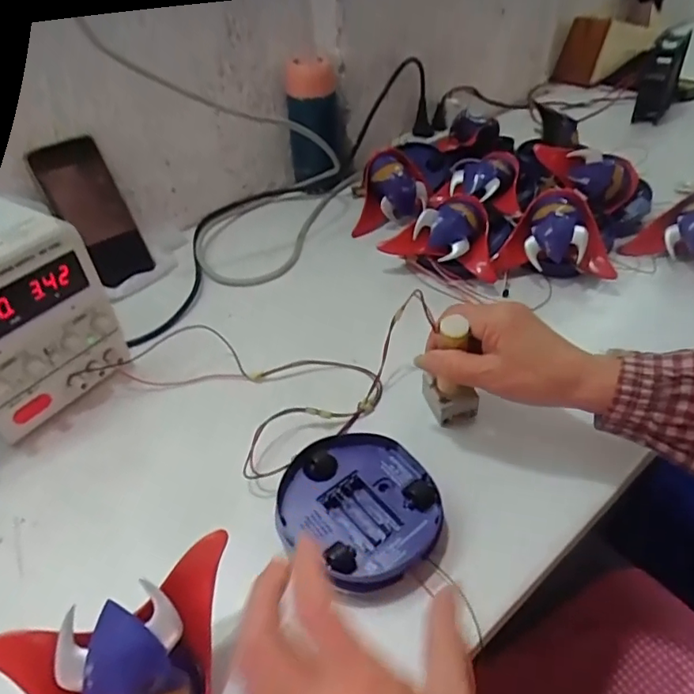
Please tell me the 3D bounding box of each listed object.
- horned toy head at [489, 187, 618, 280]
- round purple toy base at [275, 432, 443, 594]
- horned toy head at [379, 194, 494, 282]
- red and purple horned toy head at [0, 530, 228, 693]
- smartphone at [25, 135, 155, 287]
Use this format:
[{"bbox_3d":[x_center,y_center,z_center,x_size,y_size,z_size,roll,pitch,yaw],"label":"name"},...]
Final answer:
[{"bbox_3d":[0.224,-0.114,0.599,0.128,0.078,0.085,3,41,9],"label":"horned toy head"},{"bbox_3d":[0.008,0.112,0.383,0.108,0.033,0.099,-3,41,3],"label":"round purple toy base"},{"bbox_3d":[0.115,-0.122,0.613,0.122,0.073,0.077,19,46,26],"label":"horned toy head"},{"bbox_3d":[-0.110,0.173,0.295,0.123,0.098,0.048,-22,4,-31],"label":"red and purple horned toy head"},{"bbox_3d":[-0.287,-0.150,0.622,0.072,0.156,0.014,-25,26,-11],"label":"smartphone"}]

